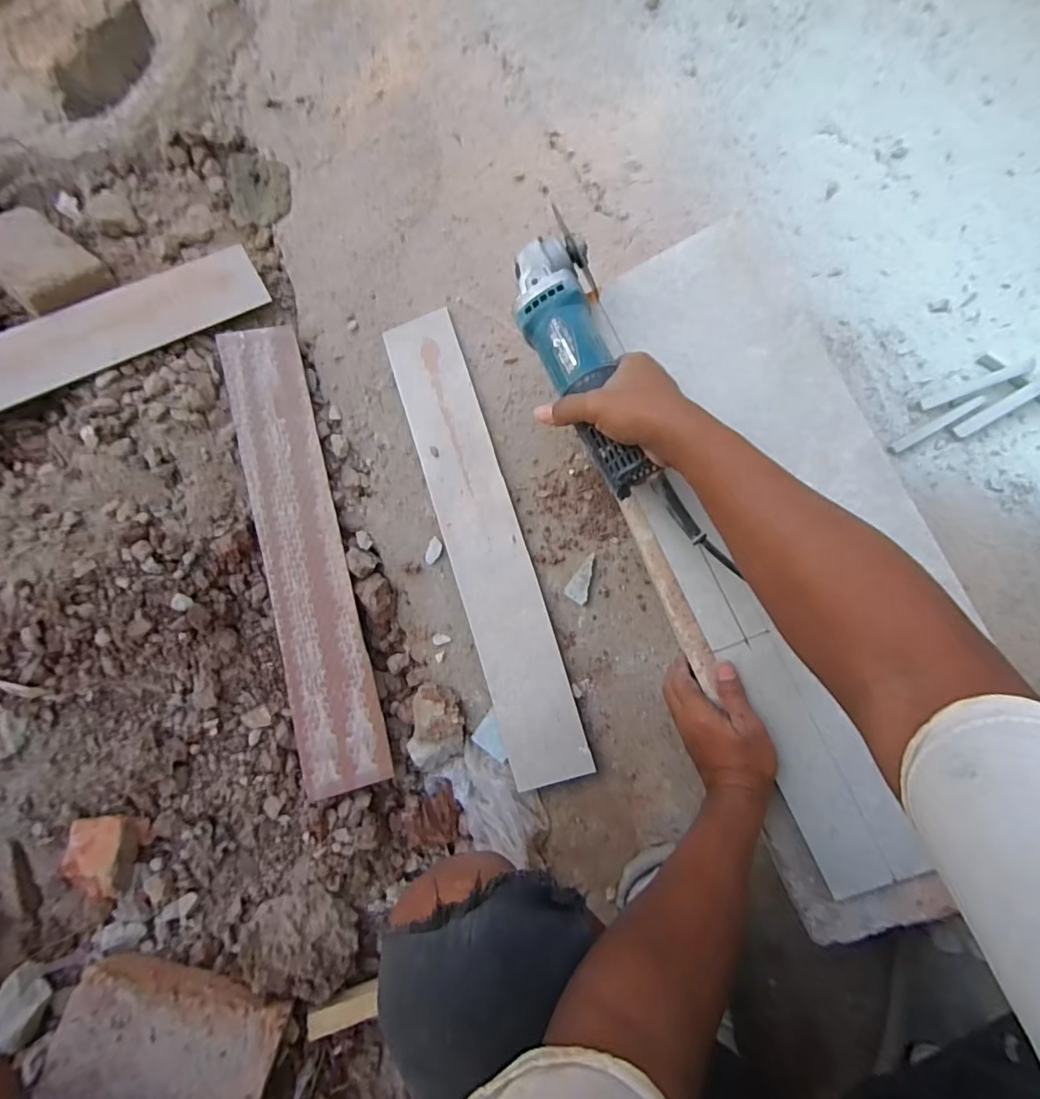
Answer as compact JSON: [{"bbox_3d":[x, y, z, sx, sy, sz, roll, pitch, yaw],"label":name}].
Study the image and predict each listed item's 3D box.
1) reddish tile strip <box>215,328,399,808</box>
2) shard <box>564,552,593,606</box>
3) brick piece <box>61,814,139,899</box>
[{"bbox_3d":[-0.272,-0.002,0.650,0.096,0.008,0.583,-14,82,-11],"label":"reddish tile strip"},{"bbox_3d":[0.076,0.034,0.614,0.026,0.011,0.056,27,94,14],"label":"shard"},{"bbox_3d":[-0.435,0.320,0.548,0.050,0.057,0.079,-5,86,14],"label":"brick piece"}]

